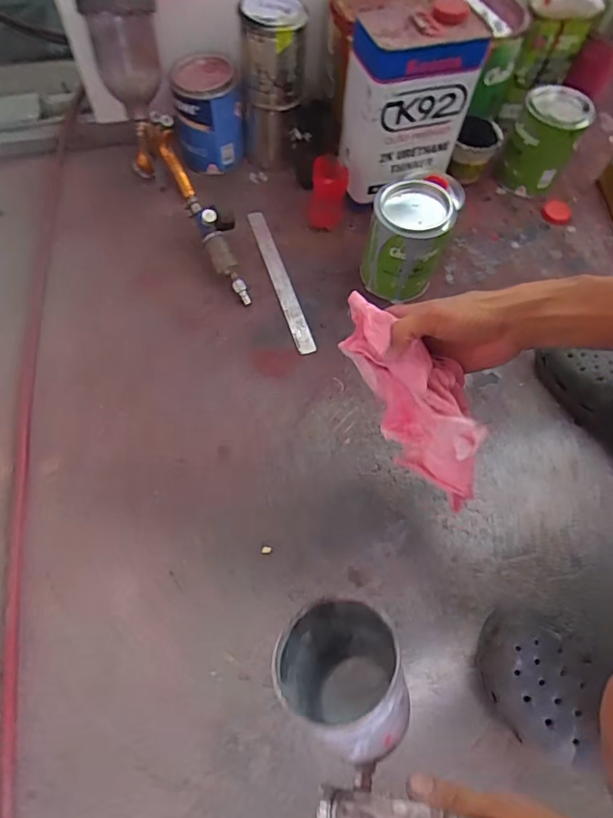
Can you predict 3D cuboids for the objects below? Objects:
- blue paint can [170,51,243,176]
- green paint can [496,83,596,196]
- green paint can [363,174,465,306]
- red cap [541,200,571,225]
[{"bbox_3d":[-0.158,-0.475,0.789,0.104,0.147,0.090,-7,63,-7],"label":"blue paint can"},{"bbox_3d":[0.398,-0.455,0.829,0.105,0.136,0.101,1,62,-2],"label":"green paint can"},{"bbox_3d":[0.143,-0.238,0.701,0.107,0.140,0.102,24,64,9],"label":"green paint can"},{"bbox_3d":[0.436,-0.343,0.847,0.048,0.014,0.055,38,67,16],"label":"red cap"}]

